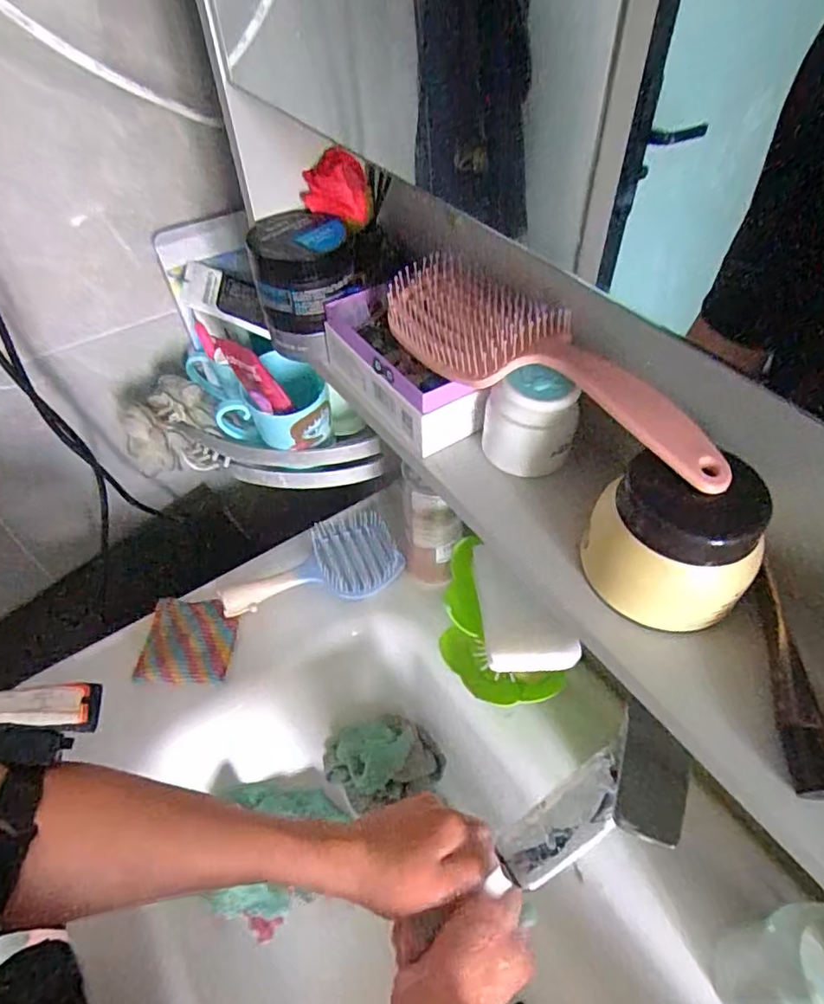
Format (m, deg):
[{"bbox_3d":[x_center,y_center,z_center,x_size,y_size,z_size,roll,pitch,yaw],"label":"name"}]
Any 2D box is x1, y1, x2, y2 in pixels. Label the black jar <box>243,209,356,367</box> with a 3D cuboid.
[{"bbox_3d":[-0.079,-0.160,0.437,0.070,0.083,0.080,-15,51,-11],"label":"black jar"}]

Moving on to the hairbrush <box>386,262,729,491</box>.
[{"bbox_3d":[0.071,-0.077,0.328,0.057,0.037,0.227,-35,57,-25],"label":"hairbrush"}]

